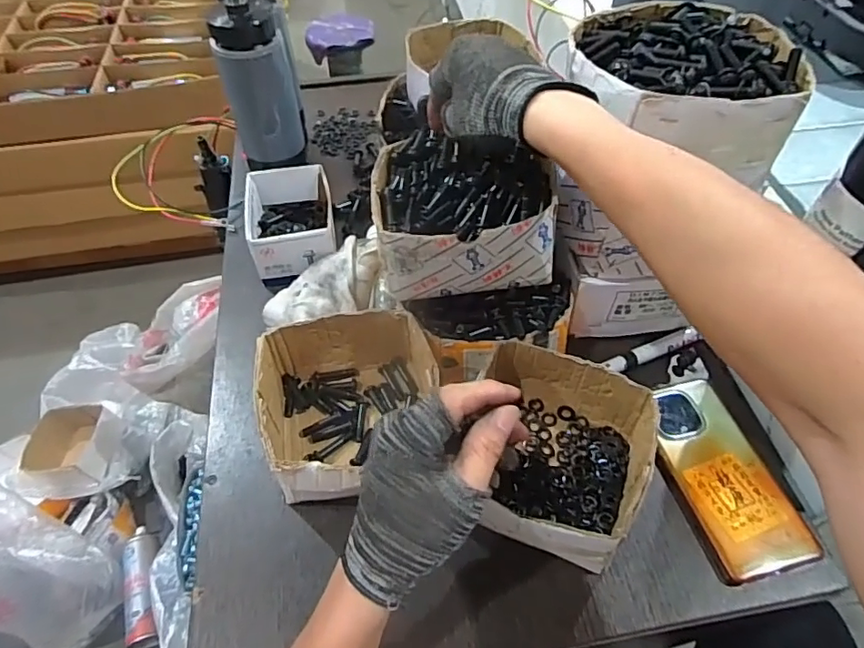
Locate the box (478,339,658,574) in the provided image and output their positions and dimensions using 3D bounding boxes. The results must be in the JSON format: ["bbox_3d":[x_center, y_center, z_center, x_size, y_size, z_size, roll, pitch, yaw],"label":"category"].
[{"bbox_3d":[0.096,0.103,0.429,0.124,0.077,0.145,15,55,13],"label":"box"}]

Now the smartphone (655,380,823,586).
[{"bbox_3d":[0.235,0.120,0.449,0.076,0.017,0.161,-12,53,-7],"label":"smartphone"}]

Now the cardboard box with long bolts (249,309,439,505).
[{"bbox_3d":[-0.067,0.070,0.463,0.140,0.081,0.147,-9,53,-5],"label":"cardboard box with long bolts"}]

